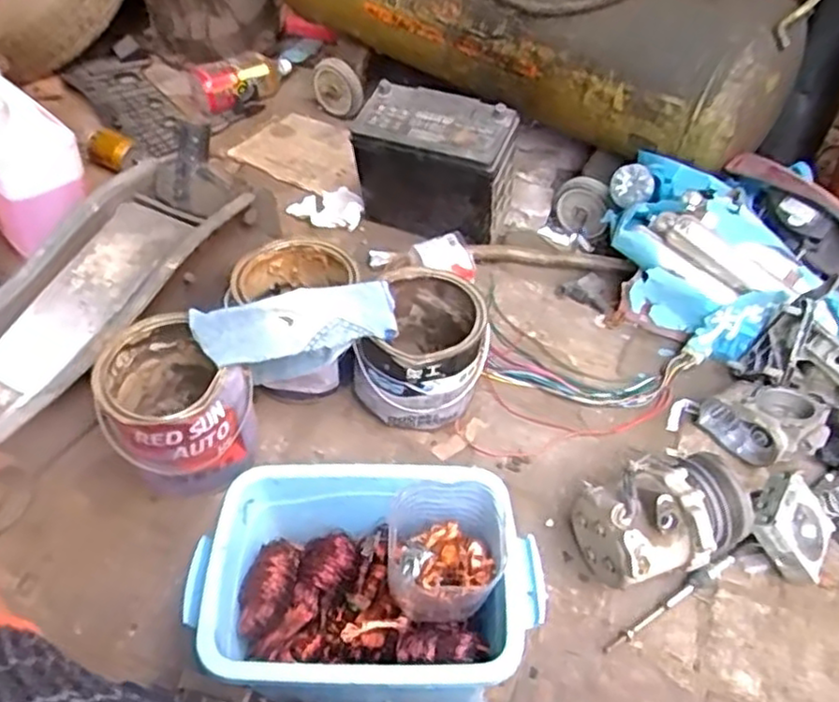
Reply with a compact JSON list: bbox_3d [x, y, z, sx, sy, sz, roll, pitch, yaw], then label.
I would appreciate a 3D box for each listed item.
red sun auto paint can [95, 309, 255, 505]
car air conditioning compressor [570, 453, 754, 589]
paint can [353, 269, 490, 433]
[{"bbox_3d":[-0.278,0.066,0.784,0.144,0.138,0.162,-35,56,-30],"label":"red sun auto paint can"},{"bbox_3d":[0.256,0.178,0.724,0.155,0.112,0.114,-17,49,-17],"label":"car air conditioning compressor"},{"bbox_3d":[0.006,0.003,0.857,0.143,0.137,0.158,20,49,16],"label":"paint can"}]

